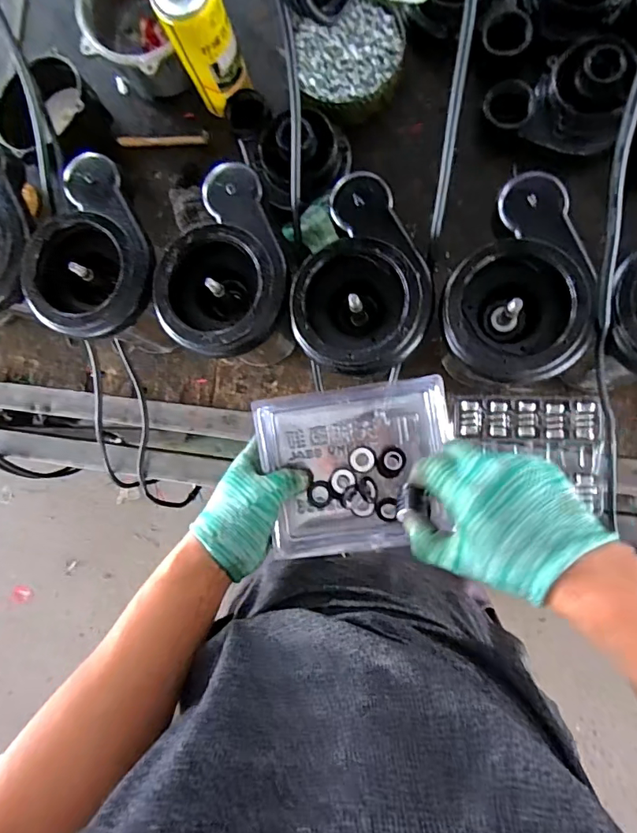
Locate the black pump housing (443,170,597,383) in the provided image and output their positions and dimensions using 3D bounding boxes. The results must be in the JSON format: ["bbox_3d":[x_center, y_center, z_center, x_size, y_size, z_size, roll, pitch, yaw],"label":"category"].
[{"bbox_3d":[0.162,-0.113,0.412,0.111,0.059,0.163,-3,88,8],"label":"black pump housing"}]

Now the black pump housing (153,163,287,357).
[{"bbox_3d":[-0.091,-0.137,0.453,0.121,0.072,0.165,-14,86,7],"label":"black pump housing"}]

